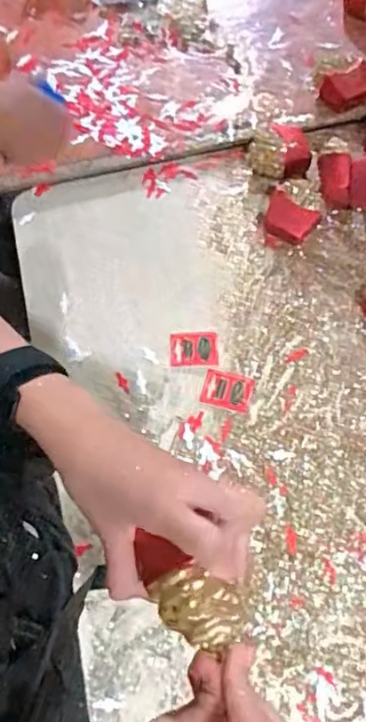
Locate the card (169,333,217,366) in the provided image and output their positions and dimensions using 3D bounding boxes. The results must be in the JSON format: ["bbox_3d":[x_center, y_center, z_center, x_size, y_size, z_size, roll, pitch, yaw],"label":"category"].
[{"bbox_3d":[0.013,-0.014,0.732,0.060,0.004,0.044,-2,72,0],"label":"card"}]

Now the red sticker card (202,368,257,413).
[{"bbox_3d":[0.054,0.036,0.710,0.058,0.004,0.044,13,70,7],"label":"red sticker card"}]

